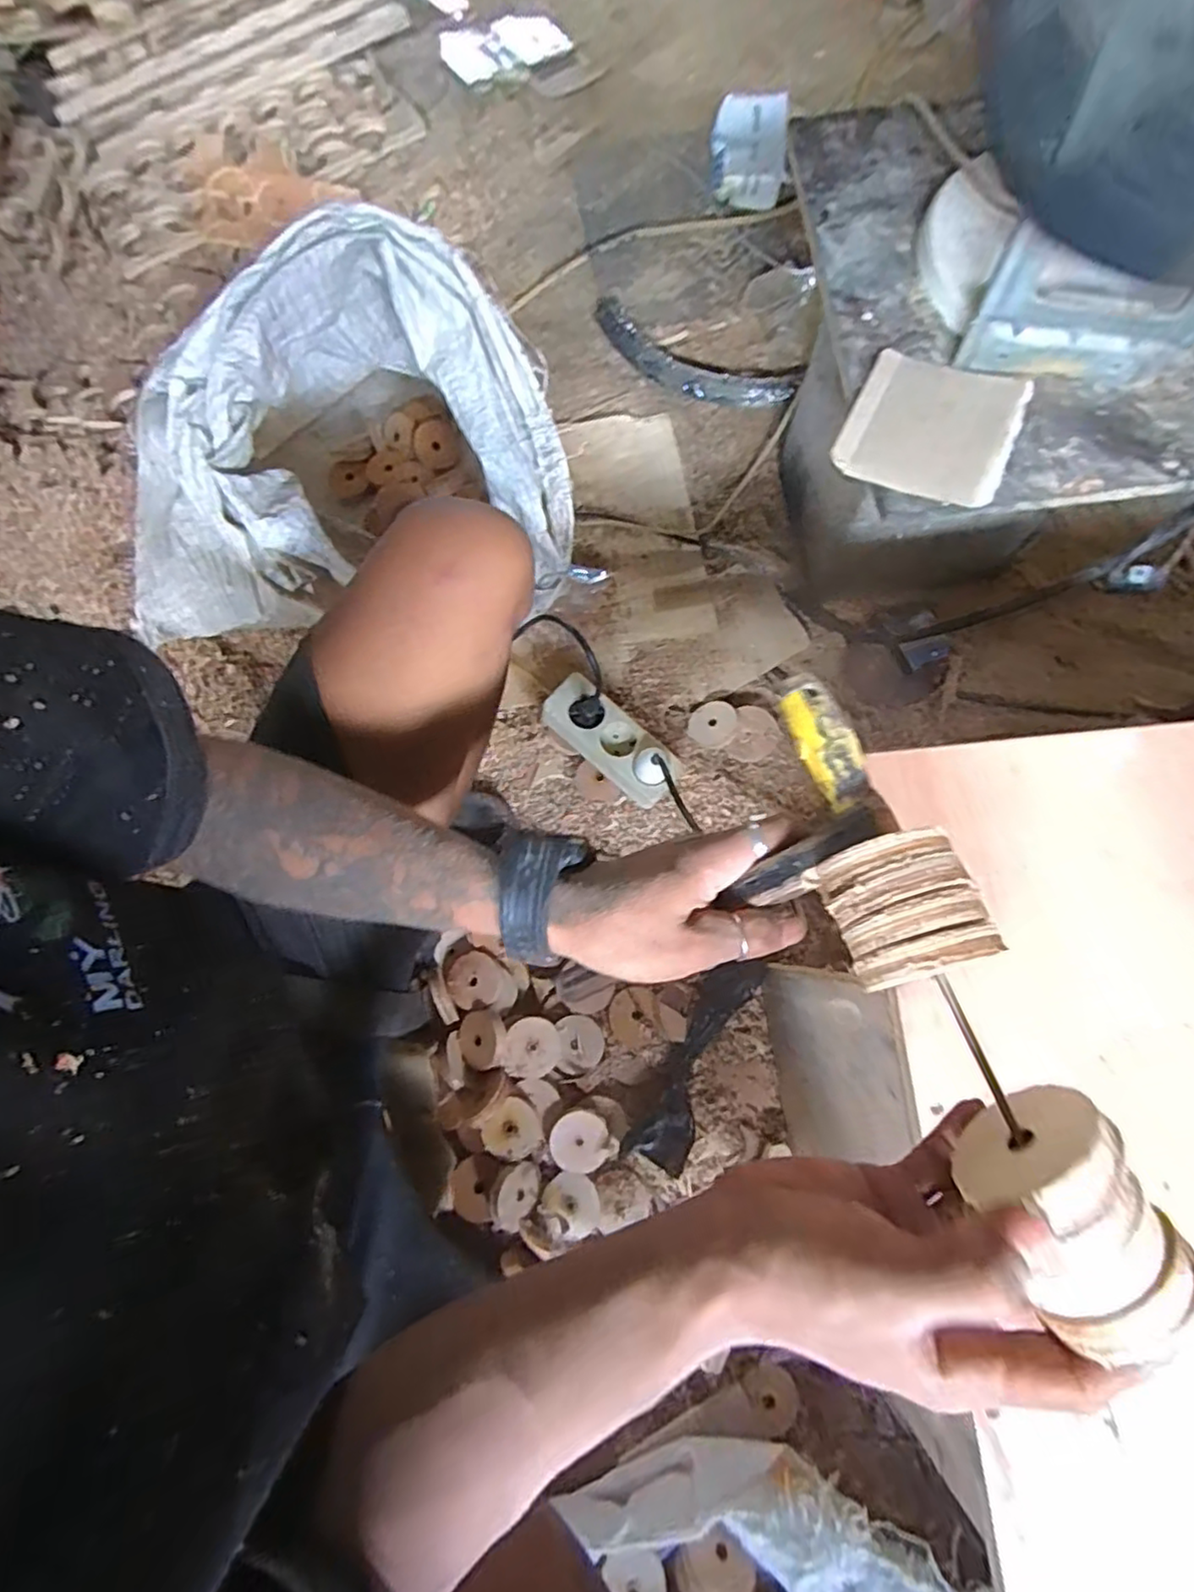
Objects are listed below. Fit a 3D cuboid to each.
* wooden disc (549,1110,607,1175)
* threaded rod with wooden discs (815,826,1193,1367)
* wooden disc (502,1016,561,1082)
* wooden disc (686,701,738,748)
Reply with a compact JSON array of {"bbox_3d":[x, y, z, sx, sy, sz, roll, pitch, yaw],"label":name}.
[{"bbox_3d":[-0.016,0.312,0.597,0.052,0.006,0.050,4,75,-15],"label":"wooden disc"},{"bbox_3d":[0.140,0.094,0.238,0.048,0.045,0.167,-20,68,-5],"label":"threaded rod with wooden discs"},{"bbox_3d":[-0.061,0.237,0.621,0.049,0.006,0.055,5,80,-3],"label":"wooden disc"},{"bbox_3d":[0.125,-0.078,0.718,0.054,0.007,0.050,-5,72,15],"label":"wooden disc"}]

